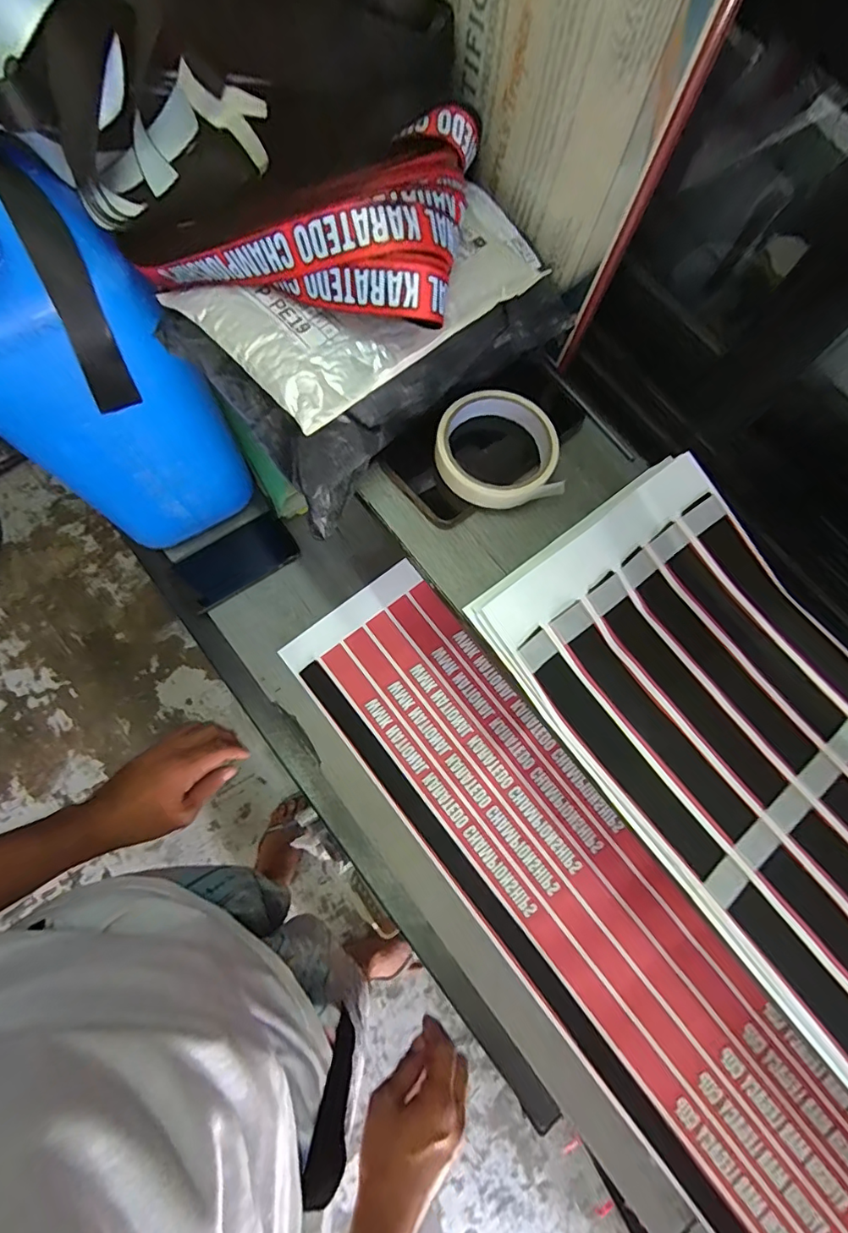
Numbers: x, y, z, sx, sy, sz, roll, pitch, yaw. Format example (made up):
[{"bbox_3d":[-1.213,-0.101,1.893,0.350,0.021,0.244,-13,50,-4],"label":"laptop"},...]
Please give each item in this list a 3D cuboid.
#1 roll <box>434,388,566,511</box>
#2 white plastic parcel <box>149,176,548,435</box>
[{"bbox_3d":[0.056,-0.129,0.395,0.093,0.025,0.091,0,75,-2],"label":"roll"},{"bbox_3d":[-0.030,-0.225,0.336,0.224,0.033,0.139,-40,80,-14],"label":"white plastic parcel"}]

